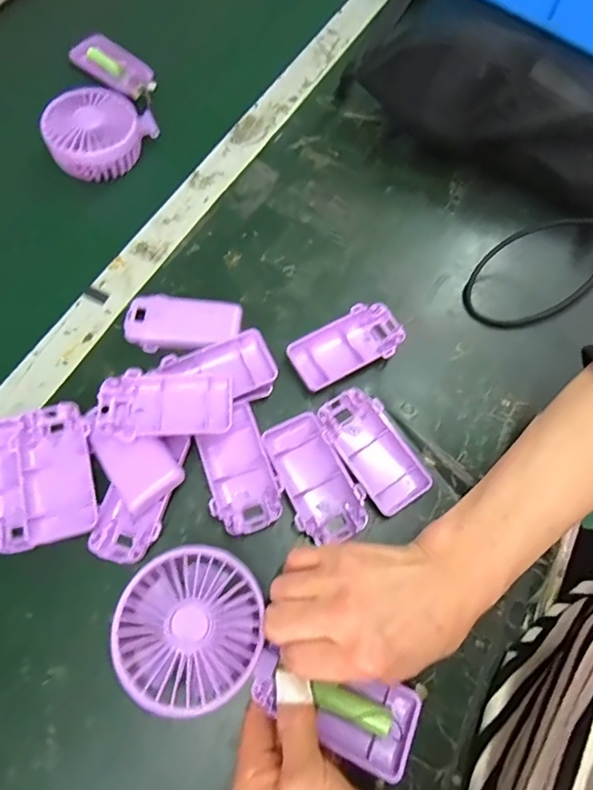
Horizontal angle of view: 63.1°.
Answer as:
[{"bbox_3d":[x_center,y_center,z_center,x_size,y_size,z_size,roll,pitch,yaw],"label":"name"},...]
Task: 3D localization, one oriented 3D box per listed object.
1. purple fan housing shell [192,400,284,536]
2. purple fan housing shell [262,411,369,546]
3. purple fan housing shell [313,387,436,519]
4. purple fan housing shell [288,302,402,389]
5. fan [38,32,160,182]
[{"bbox_3d":[-0.043,0.055,0.355,0.049,0.016,0.090,-21,70,-11],"label":"purple fan housing shell"},{"bbox_3d":[0.012,0.062,0.354,0.049,0.014,0.094,-28,72,-13],"label":"purple fan housing shell"},{"bbox_3d":[0.056,0.040,0.363,0.048,0.014,0.094,-31,73,-14],"label":"purple fan housing shell"},{"bbox_3d":[0.042,-0.039,0.397,0.094,0.017,0.049,-33,73,-14],"label":"purple fan housing shell"},{"bbox_3d":[-0.197,-0.312,0.501,0.097,0.045,0.201,-2,68,-4],"label":"fan"}]

